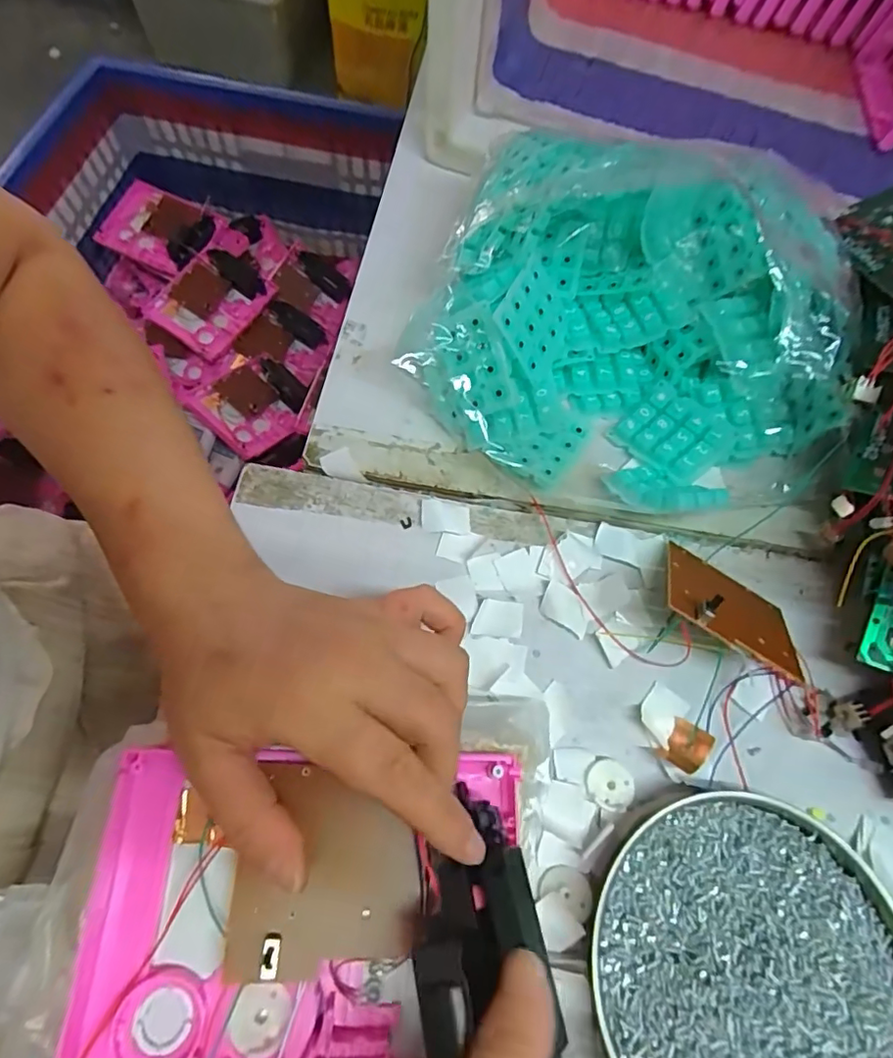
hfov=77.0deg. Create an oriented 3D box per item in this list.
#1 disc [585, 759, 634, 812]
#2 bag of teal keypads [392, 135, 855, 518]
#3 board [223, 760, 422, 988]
[{"bbox_3d":[0.080,0.125,0.274,0.023,0.004,0.023,1,67,-2],"label":"disc"},{"bbox_3d":[0.106,-0.115,0.325,0.245,0.098,0.195,6,67,0],"label":"bag of teal keypads"},{"bbox_3d":[-0.047,0.134,0.222,0.069,0.009,0.071,2,67,-2],"label":"board"}]

